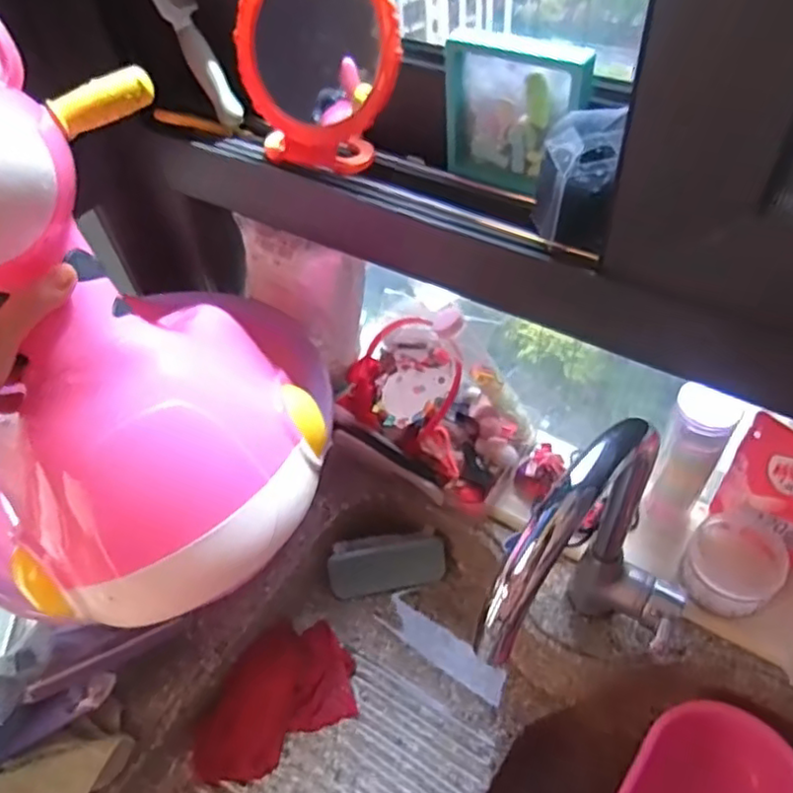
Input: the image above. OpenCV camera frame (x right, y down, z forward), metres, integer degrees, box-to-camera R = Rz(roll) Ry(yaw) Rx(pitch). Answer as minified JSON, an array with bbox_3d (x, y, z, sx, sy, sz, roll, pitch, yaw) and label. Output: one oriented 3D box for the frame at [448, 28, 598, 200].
[{"bbox_3d":[0.090,-0.212,0.500,0.111,0.116,0.018,27,58,24],"label":"frame"}]

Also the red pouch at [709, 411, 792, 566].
[{"bbox_3d":[0.362,0.093,0.603,0.023,0.139,0.109,-36,56,-22],"label":"red pouch"}]

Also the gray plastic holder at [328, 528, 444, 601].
[{"bbox_3d":[-0.012,0.200,0.776,0.136,0.065,0.031,-15,17,-13],"label":"gray plastic holder"}]

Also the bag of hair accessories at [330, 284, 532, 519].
[{"bbox_3d":[0.041,-0.015,0.717,0.221,0.157,0.134,32,60,28],"label":"bag of hair accessories"}]

